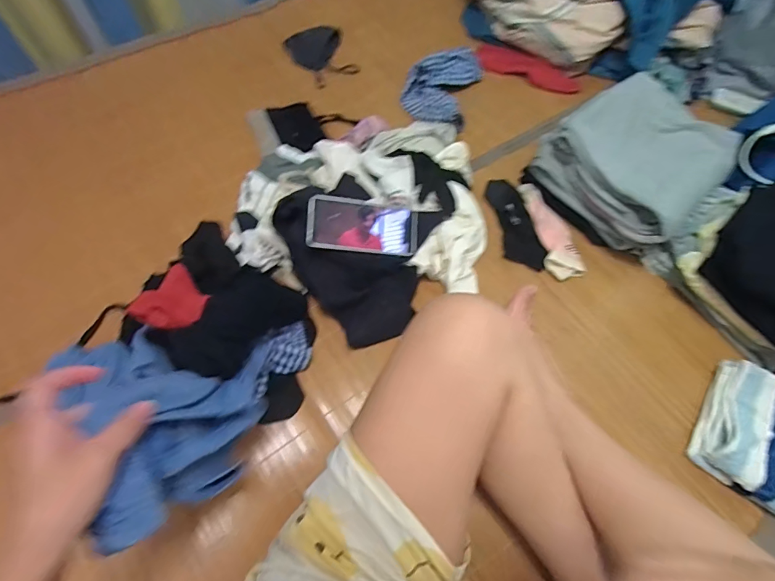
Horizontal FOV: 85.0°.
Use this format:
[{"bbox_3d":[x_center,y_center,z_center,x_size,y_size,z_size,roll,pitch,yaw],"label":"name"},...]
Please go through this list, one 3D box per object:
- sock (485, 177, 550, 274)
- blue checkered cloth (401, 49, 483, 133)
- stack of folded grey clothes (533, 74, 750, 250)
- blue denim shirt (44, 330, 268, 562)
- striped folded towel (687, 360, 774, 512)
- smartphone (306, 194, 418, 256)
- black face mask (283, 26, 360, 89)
[{"bbox_3d":[0.227,-0.123,0.771,0.062,0.015,0.193,-18,68,6],"label":"sock"},{"bbox_3d":[0.117,-0.449,0.920,0.145,0.067,0.236,17,62,7],"label":"blue checkered cloth"},{"bbox_3d":[0.451,-0.231,0.742,0.270,0.108,0.251,-34,68,-19],"label":"stack of folded grey clothes"},{"bbox_3d":[-0.191,0.129,0.422,0.111,0.207,0.194,-12,63,-9],"label":"blue denim shirt"},{"bbox_3d":[0.549,0.213,0.606,0.172,0.055,0.183,31,65,14],"label":"striped folded towel"},{"bbox_3d":[-0.036,-0.099,0.652,0.170,0.008,0.081,5,85,-15],"label":"smartphone"},{"bbox_3d":[-0.154,-0.568,1.001,0.130,0.030,0.188,-32,67,-18],"label":"black face mask"}]

